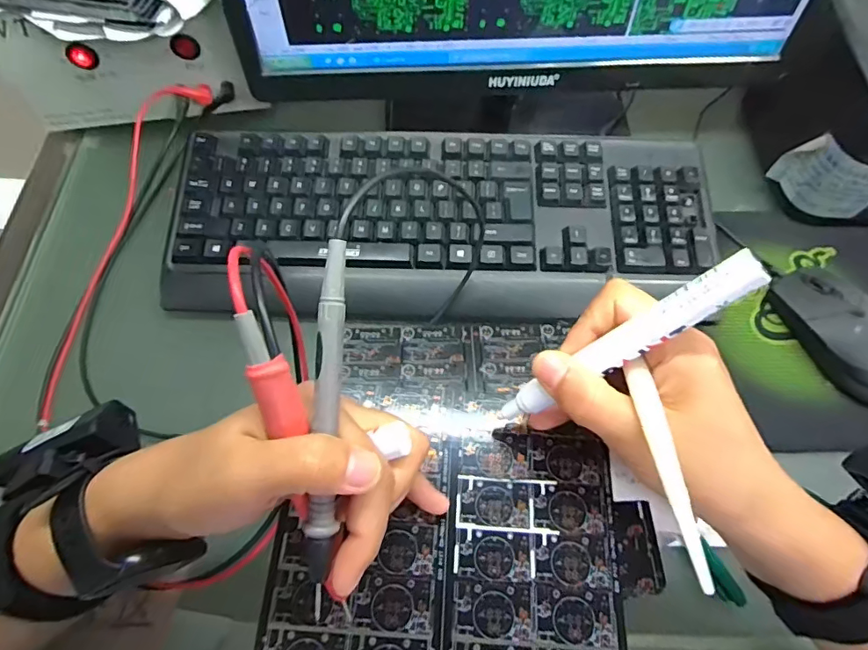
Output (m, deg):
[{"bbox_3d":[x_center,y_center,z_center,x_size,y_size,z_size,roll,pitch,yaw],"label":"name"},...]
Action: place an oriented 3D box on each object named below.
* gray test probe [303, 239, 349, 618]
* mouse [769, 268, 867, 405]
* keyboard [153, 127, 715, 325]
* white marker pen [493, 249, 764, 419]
[{"bbox_3d":[-0.041,0.039,0.195,0.010,0.008,0.140,4,91,0],"label":"gray test probe"},{"bbox_3d":[0.308,0.005,0.386,0.050,0.033,0.110,-12,67,-7],"label":"mouse"},{"bbox_3d":[0.009,-0.082,0.417,0.430,0.038,0.159,1,66,-1],"label":"keyboard"},{"bbox_3d":[0.080,0.011,0.223,0.014,0.128,0.016,0,58,-45],"label":"white marker pen"}]

